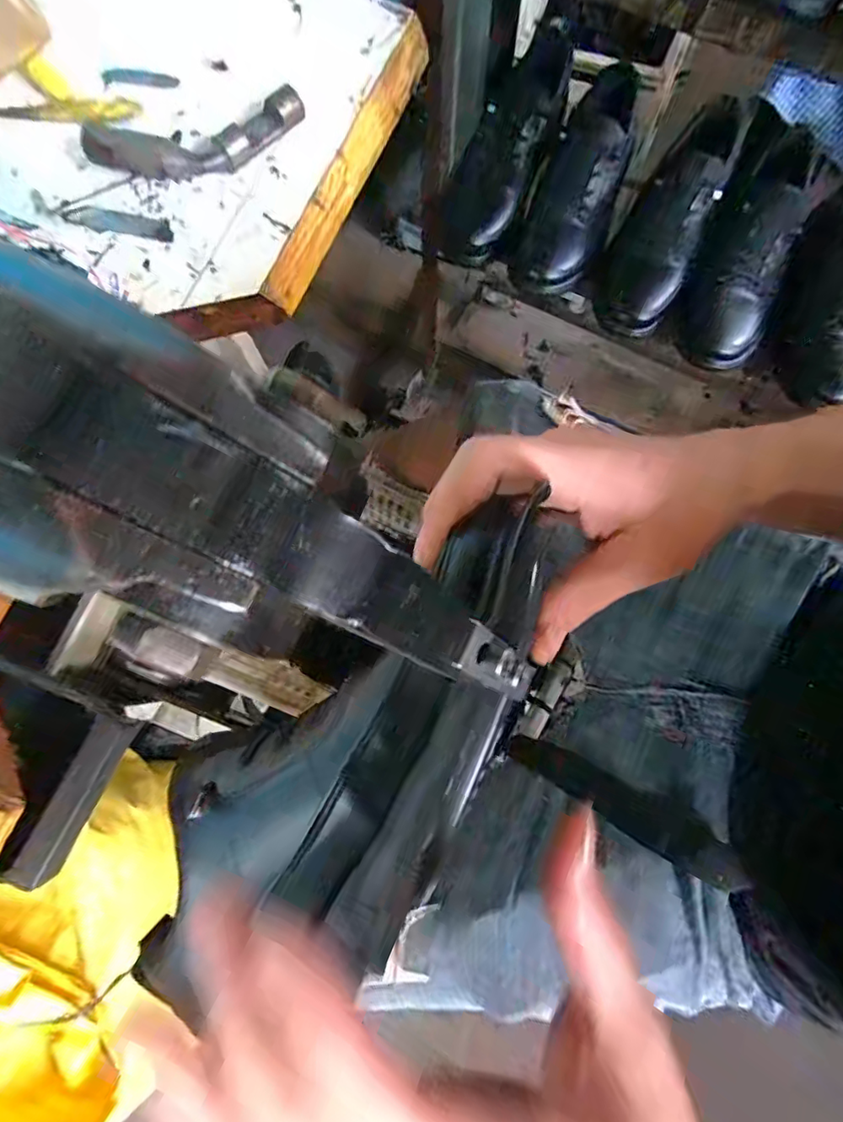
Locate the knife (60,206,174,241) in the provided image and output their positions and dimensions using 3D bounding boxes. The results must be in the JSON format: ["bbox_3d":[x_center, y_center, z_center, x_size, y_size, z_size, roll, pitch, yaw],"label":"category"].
[{"bbox_3d":[-0.229,-0.257,0.394,0.086,0.004,0.019,11,79,2],"label":"knife"}]

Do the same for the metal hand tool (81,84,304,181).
[{"bbox_3d":[-0.172,-0.317,0.398,0.166,0.023,0.053,-11,79,-2],"label":"metal hand tool"}]

